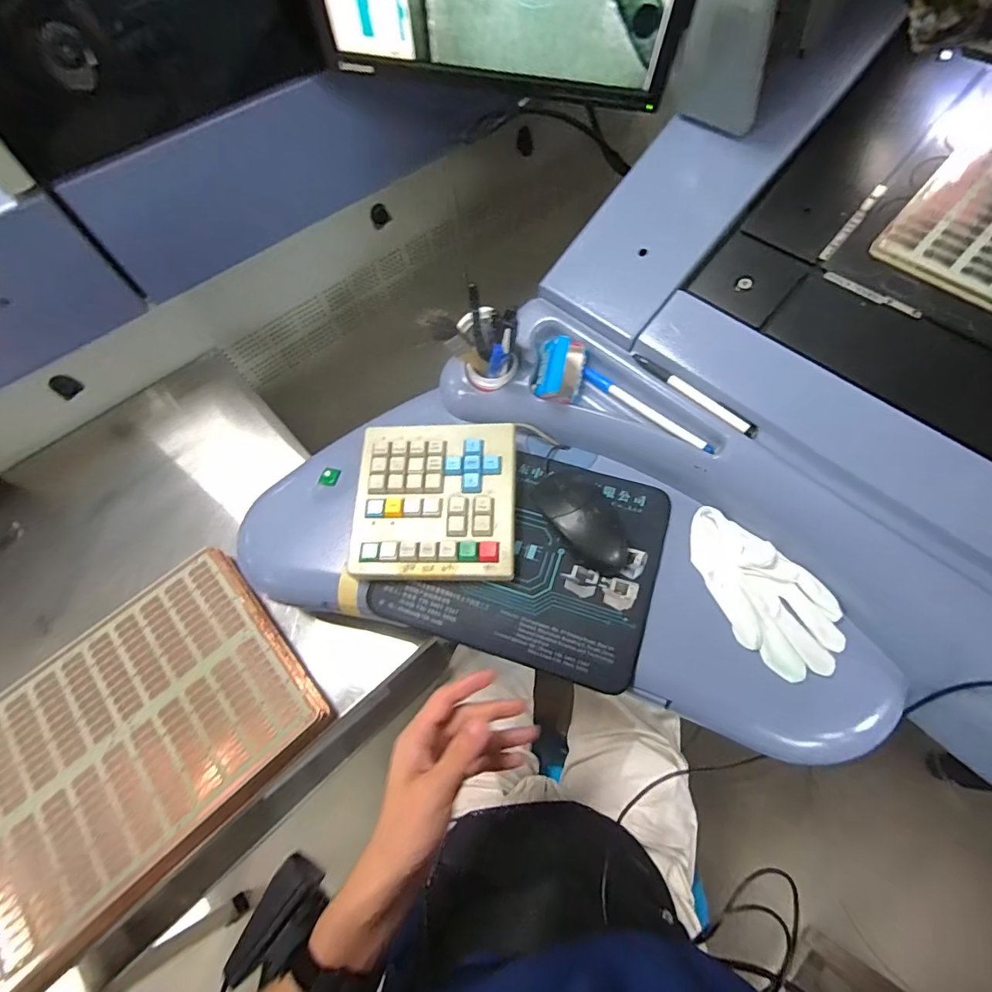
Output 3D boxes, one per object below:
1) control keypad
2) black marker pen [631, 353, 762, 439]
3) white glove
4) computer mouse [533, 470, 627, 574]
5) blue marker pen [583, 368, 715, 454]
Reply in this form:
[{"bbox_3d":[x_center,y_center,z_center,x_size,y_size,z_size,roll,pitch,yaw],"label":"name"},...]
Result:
[{"bbox_3d":[-0.061,0.004,0.468,0.157,0.039,0.156,1,64,4],"label":"control keypad"},{"bbox_3d":[0.185,-0.096,0.441,0.009,0.007,0.133,-42,69,-16],"label":"black marker pen"},{"bbox_3d":[0.232,0.083,0.419,0.081,0.018,0.155,-36,67,-14],"label":"white glove"},{"bbox_3d":[0.086,0.021,0.452,0.064,0.038,0.110,-29,66,-11],"label":"computer mouse"},{"bbox_3d":[0.147,-0.085,0.461,0.147,0.008,0.009,39,72,20],"label":"blue marker pen"}]

